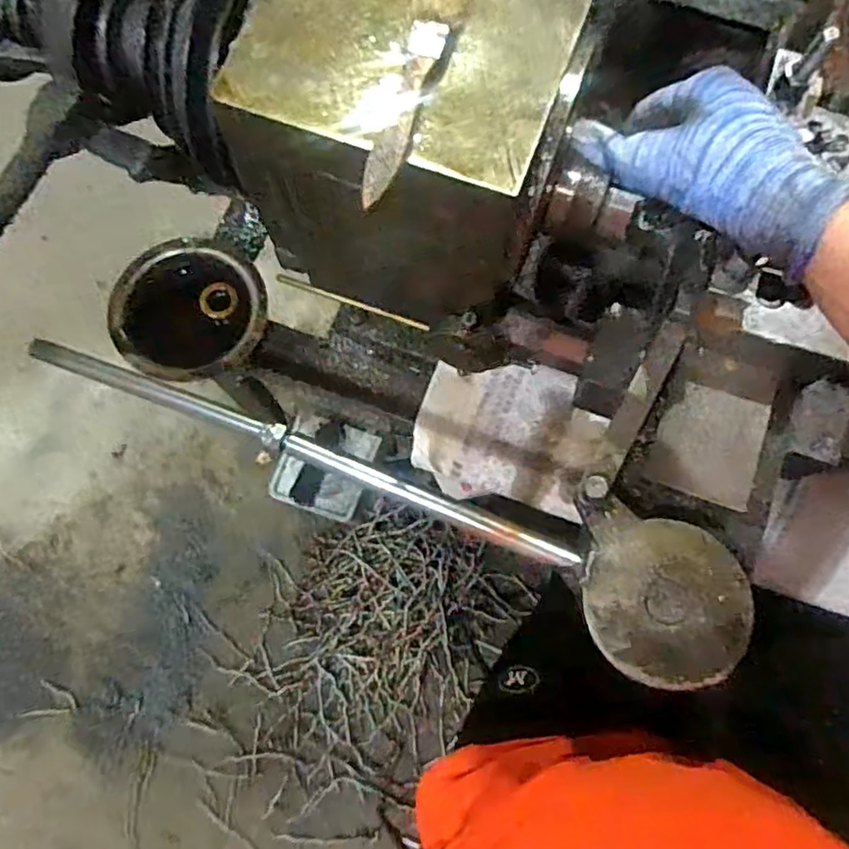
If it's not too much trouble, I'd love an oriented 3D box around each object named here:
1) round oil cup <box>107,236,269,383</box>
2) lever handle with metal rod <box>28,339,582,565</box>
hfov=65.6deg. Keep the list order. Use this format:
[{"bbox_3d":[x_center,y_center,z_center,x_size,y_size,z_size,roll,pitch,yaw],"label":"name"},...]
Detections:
[{"bbox_3d":[-0.208,-0.098,0.593,0.131,0.049,0.128,0,75,-1],"label":"round oil cup"},{"bbox_3d":[-0.092,0.013,0.452,0.402,0.016,0.018,22,76,5],"label":"lever handle with metal rod"}]

